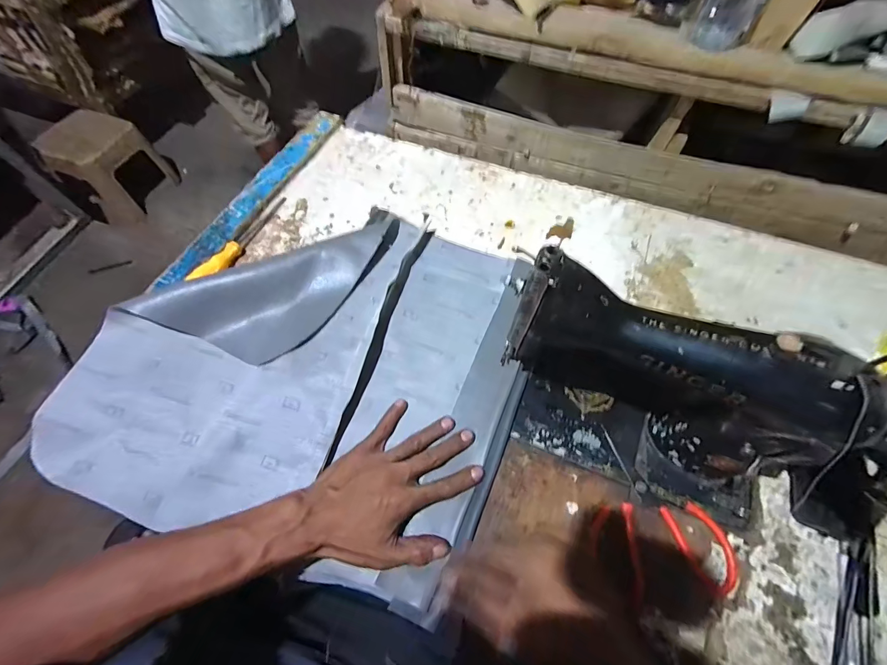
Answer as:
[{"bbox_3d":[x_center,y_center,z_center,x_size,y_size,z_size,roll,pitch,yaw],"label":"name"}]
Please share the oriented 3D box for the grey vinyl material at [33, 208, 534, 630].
[{"bbox_3d":[-0.151,0.019,0.458,0.476,0.050,0.446,20,61,9],"label":"grey vinyl material"}]

